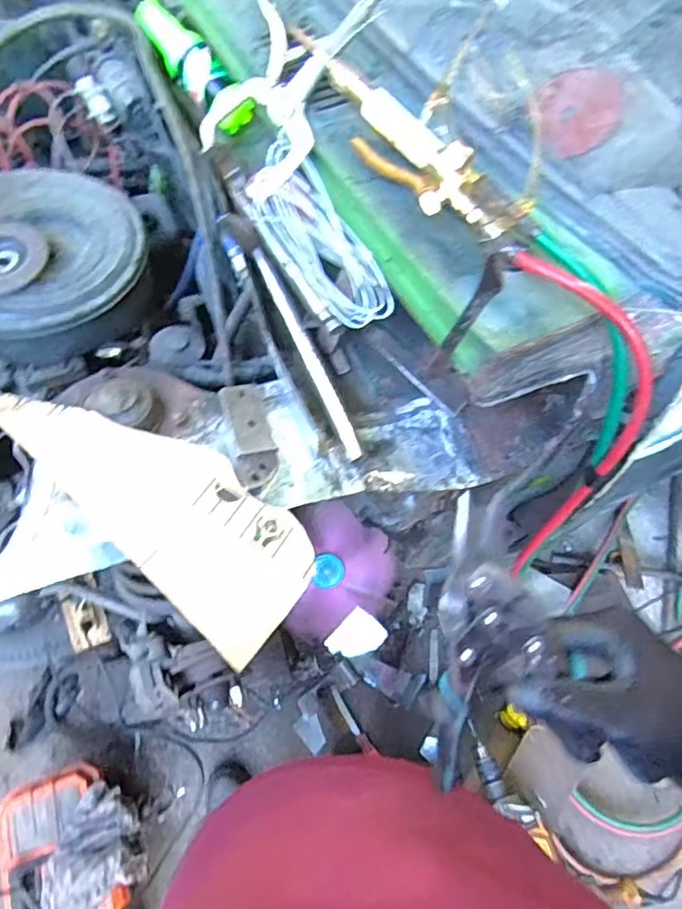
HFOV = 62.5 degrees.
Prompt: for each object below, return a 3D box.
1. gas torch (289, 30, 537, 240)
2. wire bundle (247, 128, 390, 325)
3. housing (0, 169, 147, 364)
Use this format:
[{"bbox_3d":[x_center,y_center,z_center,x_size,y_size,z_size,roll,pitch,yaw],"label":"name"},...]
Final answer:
[{"bbox_3d":[0.050,-0.322,0.573,0.061,0.059,0.344,-36,70,-19],"label":"gas torch"},{"bbox_3d":[-0.031,-0.225,0.583,0.078,0.042,0.220,-30,81,-17],"label":"wire bundle"},{"bbox_3d":[-0.344,-0.218,0.638,0.234,0.088,0.237,1,63,-2],"label":"housing"}]

